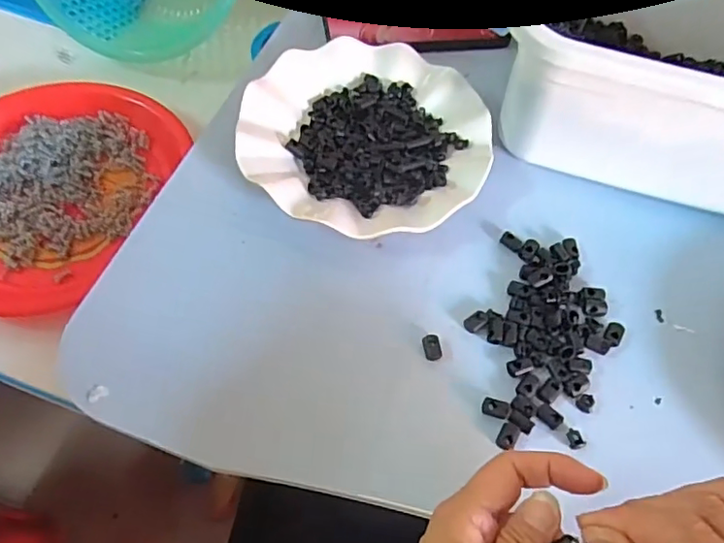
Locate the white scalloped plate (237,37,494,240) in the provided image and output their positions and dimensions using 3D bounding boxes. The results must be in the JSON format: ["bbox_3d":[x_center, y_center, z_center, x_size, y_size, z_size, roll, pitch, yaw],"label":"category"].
[{"bbox_3d":[0.003,-0.105,0.432,0.176,0.027,0.178,1,60,-1],"label":"white scalloped plate"}]

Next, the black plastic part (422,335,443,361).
[{"bbox_3d":[0.045,0.048,0.365,0.011,0.004,0.016,-9,58,-5],"label":"black plastic part"}]

